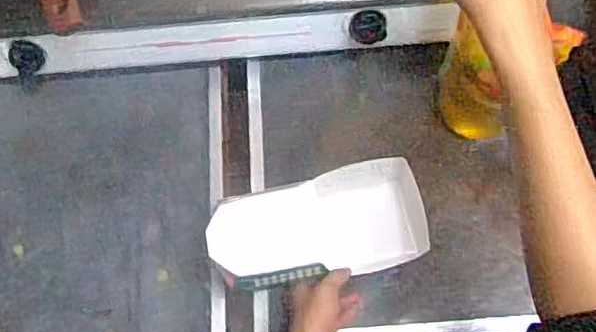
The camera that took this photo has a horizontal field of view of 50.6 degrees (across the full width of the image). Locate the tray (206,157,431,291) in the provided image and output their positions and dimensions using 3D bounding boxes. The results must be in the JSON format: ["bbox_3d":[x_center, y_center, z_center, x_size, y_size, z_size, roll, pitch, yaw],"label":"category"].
[{"bbox_3d":[0.027,0.066,0.700,0.242,0.029,0.114,-11,69,-14],"label":"tray"}]

